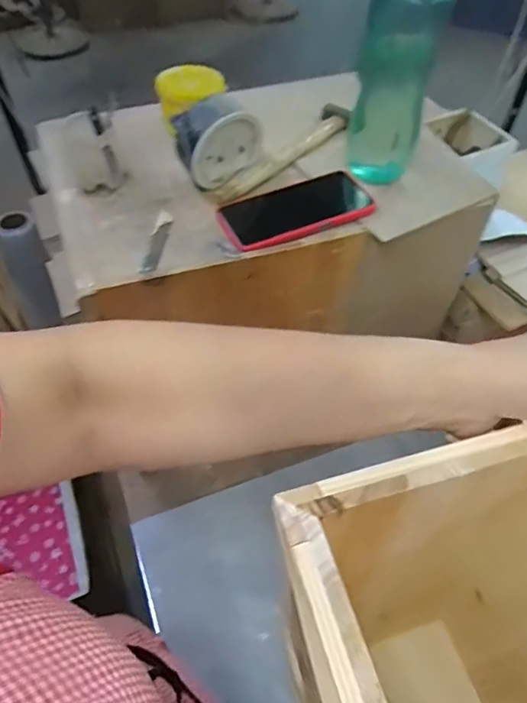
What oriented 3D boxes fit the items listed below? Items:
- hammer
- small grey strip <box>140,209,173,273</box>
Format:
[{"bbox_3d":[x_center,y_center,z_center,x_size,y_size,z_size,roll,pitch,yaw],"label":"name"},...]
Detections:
[{"bbox_3d":[0.026,-0.241,0.621,0.037,0.019,0.233,34,59,22],"label":"hammer"},{"bbox_3d":[-0.112,-0.117,0.548,0.018,0.008,0.088,6,52,4],"label":"small grey strip"}]

